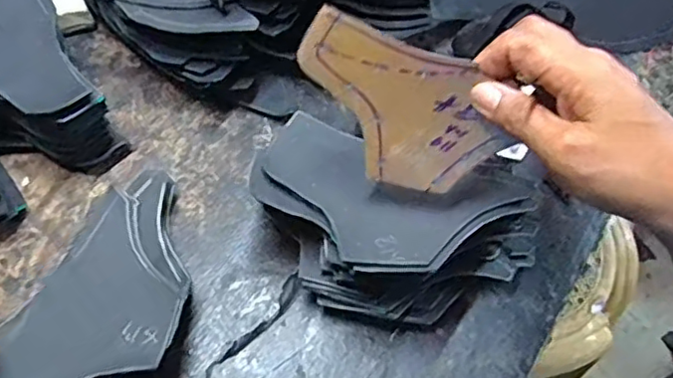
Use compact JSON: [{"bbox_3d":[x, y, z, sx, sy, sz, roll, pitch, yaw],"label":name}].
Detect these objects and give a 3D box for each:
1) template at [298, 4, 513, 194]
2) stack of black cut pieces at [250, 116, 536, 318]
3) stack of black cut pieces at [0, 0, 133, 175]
[{"bbox_3d":[0.036,-0.049,0.327,0.072,0.111,0.004,-26,21,18],"label":"template"},{"bbox_3d":[0.036,0.027,0.375,0.176,0.064,0.098,15,58,6],"label":"stack of black cut pieces"},{"bbox_3d":[-0.220,-0.078,0.425,0.087,0.075,0.151,-29,64,-19],"label":"stack of black cut pieces"}]

